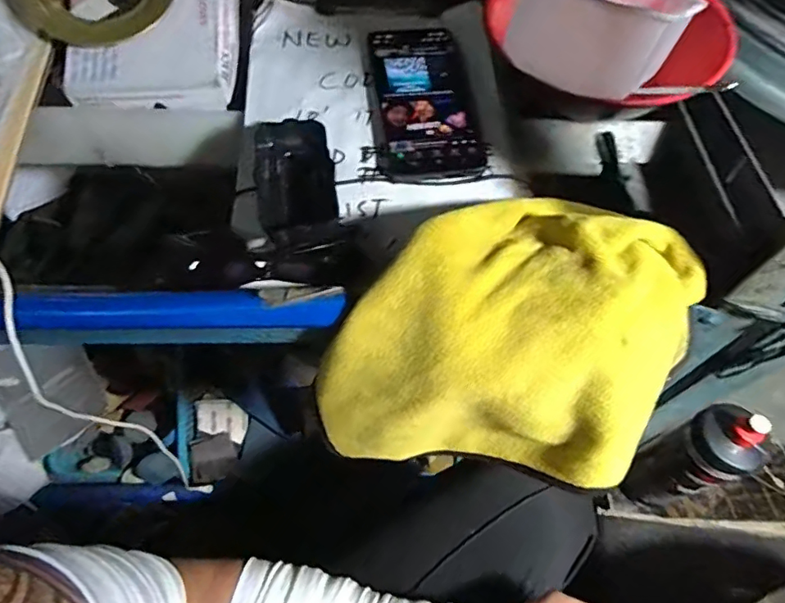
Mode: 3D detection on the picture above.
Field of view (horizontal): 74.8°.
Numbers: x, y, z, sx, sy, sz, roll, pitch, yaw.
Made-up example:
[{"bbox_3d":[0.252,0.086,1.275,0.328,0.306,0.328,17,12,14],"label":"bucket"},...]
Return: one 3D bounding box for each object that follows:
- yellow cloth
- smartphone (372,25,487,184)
[{"bbox_3d":[0.074,0.024,0.352,0.217,0.127,0.155,10,60,3],"label":"yellow cloth"},{"bbox_3d":[0.025,-0.169,0.429,0.078,0.015,0.159,-5,60,-6],"label":"smartphone"}]

